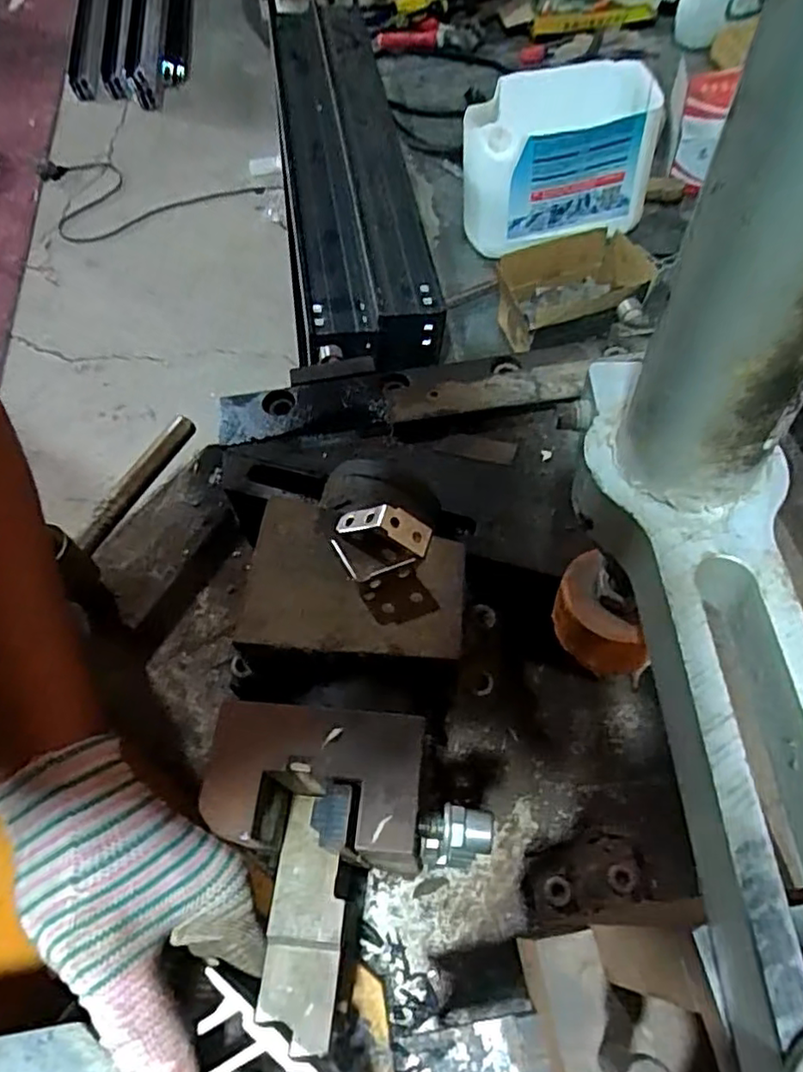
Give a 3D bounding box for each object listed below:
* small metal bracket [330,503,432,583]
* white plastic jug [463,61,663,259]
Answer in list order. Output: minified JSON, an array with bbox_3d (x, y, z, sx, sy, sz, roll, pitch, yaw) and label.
[{"bbox_3d":[-0.012,0.006,0.314,0.046,0.021,0.037,9,60,8],"label":"small metal bracket"},{"bbox_3d":[0.162,-0.411,0.712,0.193,0.142,0.105,-8,59,-2],"label":"white plastic jug"}]

